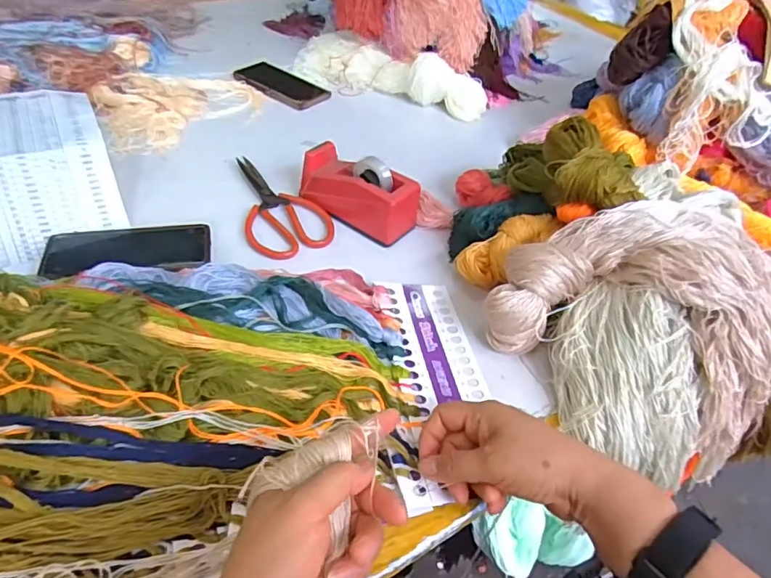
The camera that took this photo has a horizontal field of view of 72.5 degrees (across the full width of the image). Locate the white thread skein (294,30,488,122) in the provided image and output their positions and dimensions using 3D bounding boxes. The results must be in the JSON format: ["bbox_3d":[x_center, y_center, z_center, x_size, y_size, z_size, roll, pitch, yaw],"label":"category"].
[{"bbox_3d":[0.001,-0.375,0.906,0.352,0.060,0.102,23,47,15],"label":"white thread skein"}]

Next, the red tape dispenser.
[{"bbox_3d":[-0.035,-0.119,0.643,0.151,0.068,0.062,29,49,20],"label":"red tape dispenser"}]

